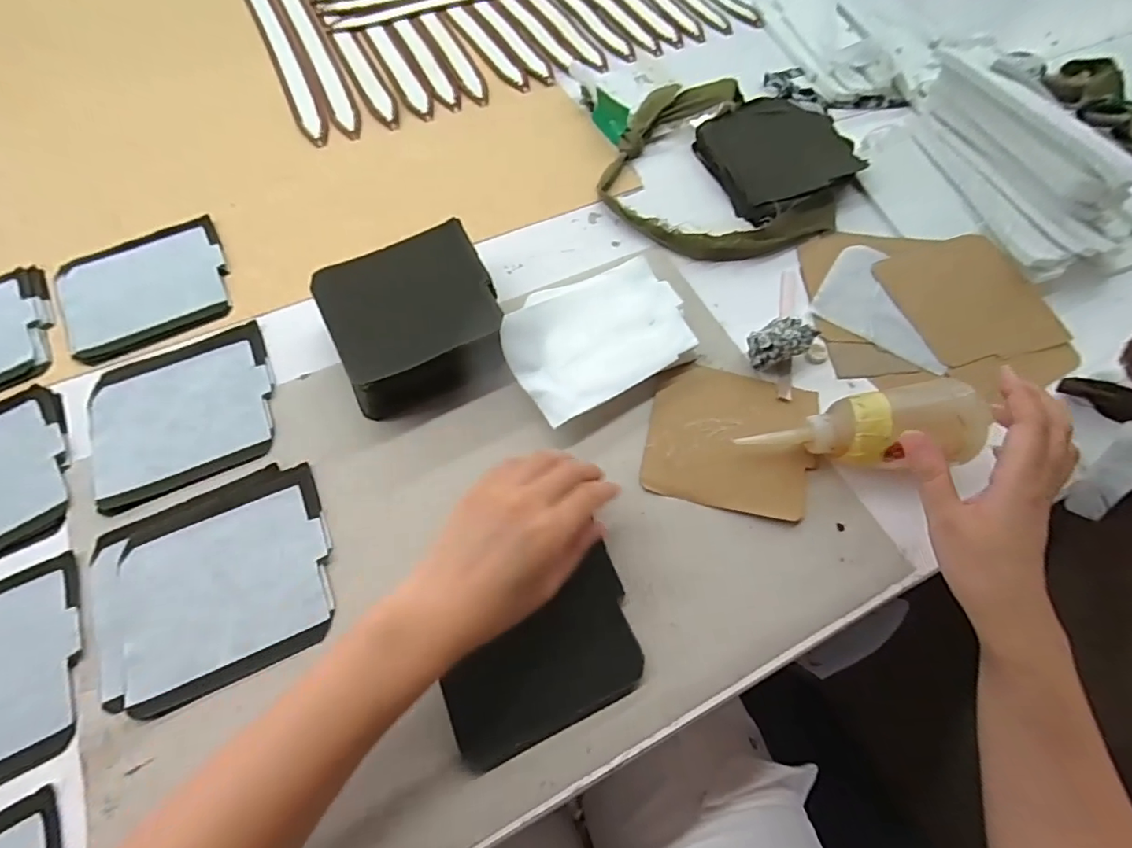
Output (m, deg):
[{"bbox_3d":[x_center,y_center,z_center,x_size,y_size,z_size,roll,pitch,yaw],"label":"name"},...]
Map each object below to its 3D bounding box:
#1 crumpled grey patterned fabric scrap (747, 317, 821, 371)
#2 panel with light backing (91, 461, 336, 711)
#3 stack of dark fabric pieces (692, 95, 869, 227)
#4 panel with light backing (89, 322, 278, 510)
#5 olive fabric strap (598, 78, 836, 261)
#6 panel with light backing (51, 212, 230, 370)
[{"bbox_3d":[0.187,-0.071,0.459,0.046,0.039,0.036,-17,66,-10],"label":"crumpled grey patterned fabric scrap"},{"bbox_3d":[-0.249,0.111,0.371,0.155,0.011,0.142,-24,68,-13],"label":"panel with light backing"},{"bbox_3d":[0.237,-0.301,0.577,0.169,0.034,0.155,-27,69,-14],"label":"stack of dark fabric pieces"},{"bbox_3d":[-0.318,-0.011,0.436,0.141,0.009,0.138,-23,67,-13],"label":"panel with light backing"},{"bbox_3d":[0.140,-0.280,0.563,0.209,0.037,0.264,-26,68,-14],"label":"olive fabric strap"},{"bbox_3d":[-0.397,-0.130,0.491,0.143,0.006,0.131,-25,68,-14],"label":"panel with light backing"}]

